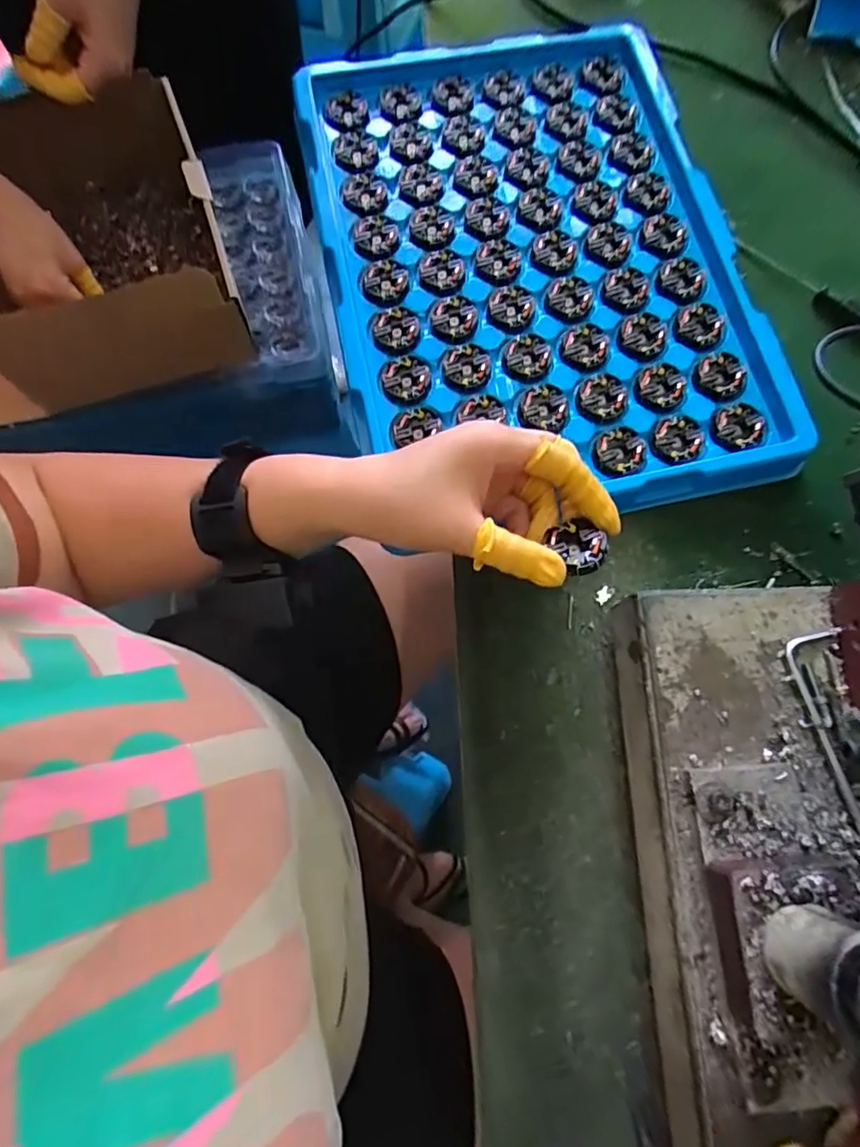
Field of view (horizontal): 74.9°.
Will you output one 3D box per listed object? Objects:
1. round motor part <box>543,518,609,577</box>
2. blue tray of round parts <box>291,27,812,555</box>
[{"bbox_3d":[0.075,-0.013,0.283,0.026,0.012,0.028,1,71,-2],"label":"round motor part"},{"bbox_3d":[0.071,-0.220,0.384,0.279,0.031,0.373,-11,76,-5],"label":"blue tray of round parts"}]

